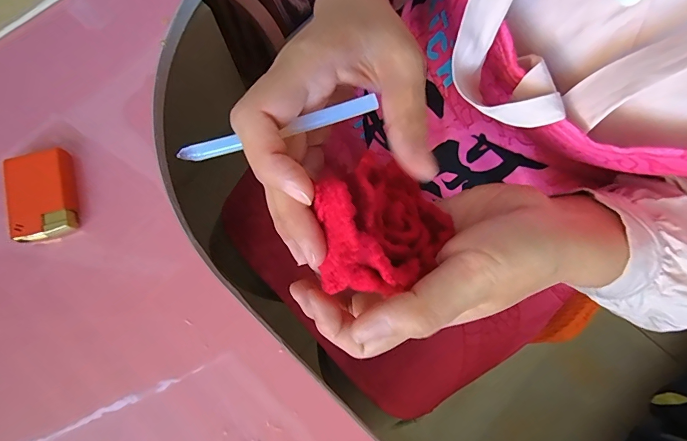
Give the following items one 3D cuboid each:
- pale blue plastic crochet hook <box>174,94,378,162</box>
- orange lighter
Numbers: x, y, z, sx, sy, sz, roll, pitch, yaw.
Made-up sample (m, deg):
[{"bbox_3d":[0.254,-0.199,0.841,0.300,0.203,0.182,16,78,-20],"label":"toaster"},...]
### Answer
[{"bbox_3d":[-0.030,-0.040,0.172,0.090,0.005,0.008,-15,79,3],"label":"pale blue plastic crochet hook"},{"bbox_3d":[-0.199,-0.017,0.253,0.040,0.009,0.058,-14,79,-3],"label":"orange lighter"}]

